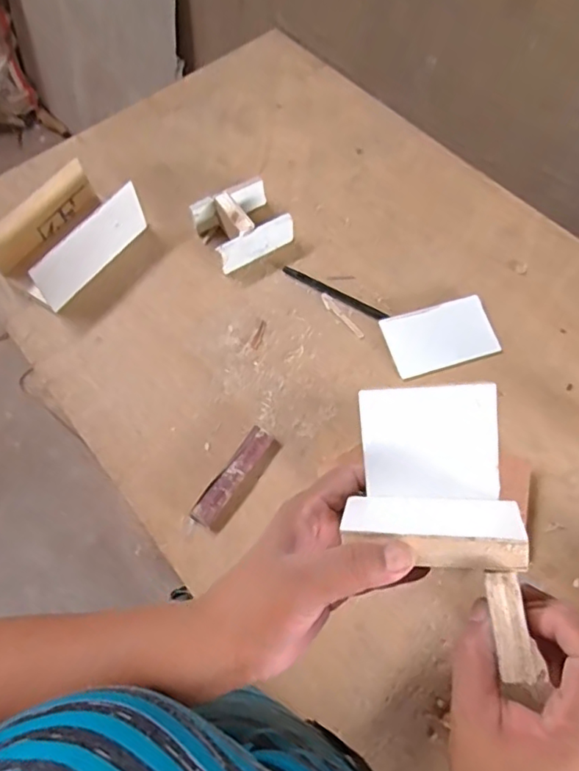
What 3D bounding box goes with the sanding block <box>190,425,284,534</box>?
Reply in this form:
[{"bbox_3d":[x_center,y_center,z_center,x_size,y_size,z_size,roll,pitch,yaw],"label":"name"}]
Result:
[{"bbox_3d":[-0.045,0.082,0.498,0.028,0.015,0.096,31,70,16],"label":"sanding block"}]

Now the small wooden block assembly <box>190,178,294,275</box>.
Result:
[{"bbox_3d":[-0.051,-0.177,0.618,0.089,0.044,0.076,-29,65,-11],"label":"small wooden block assembly"}]

